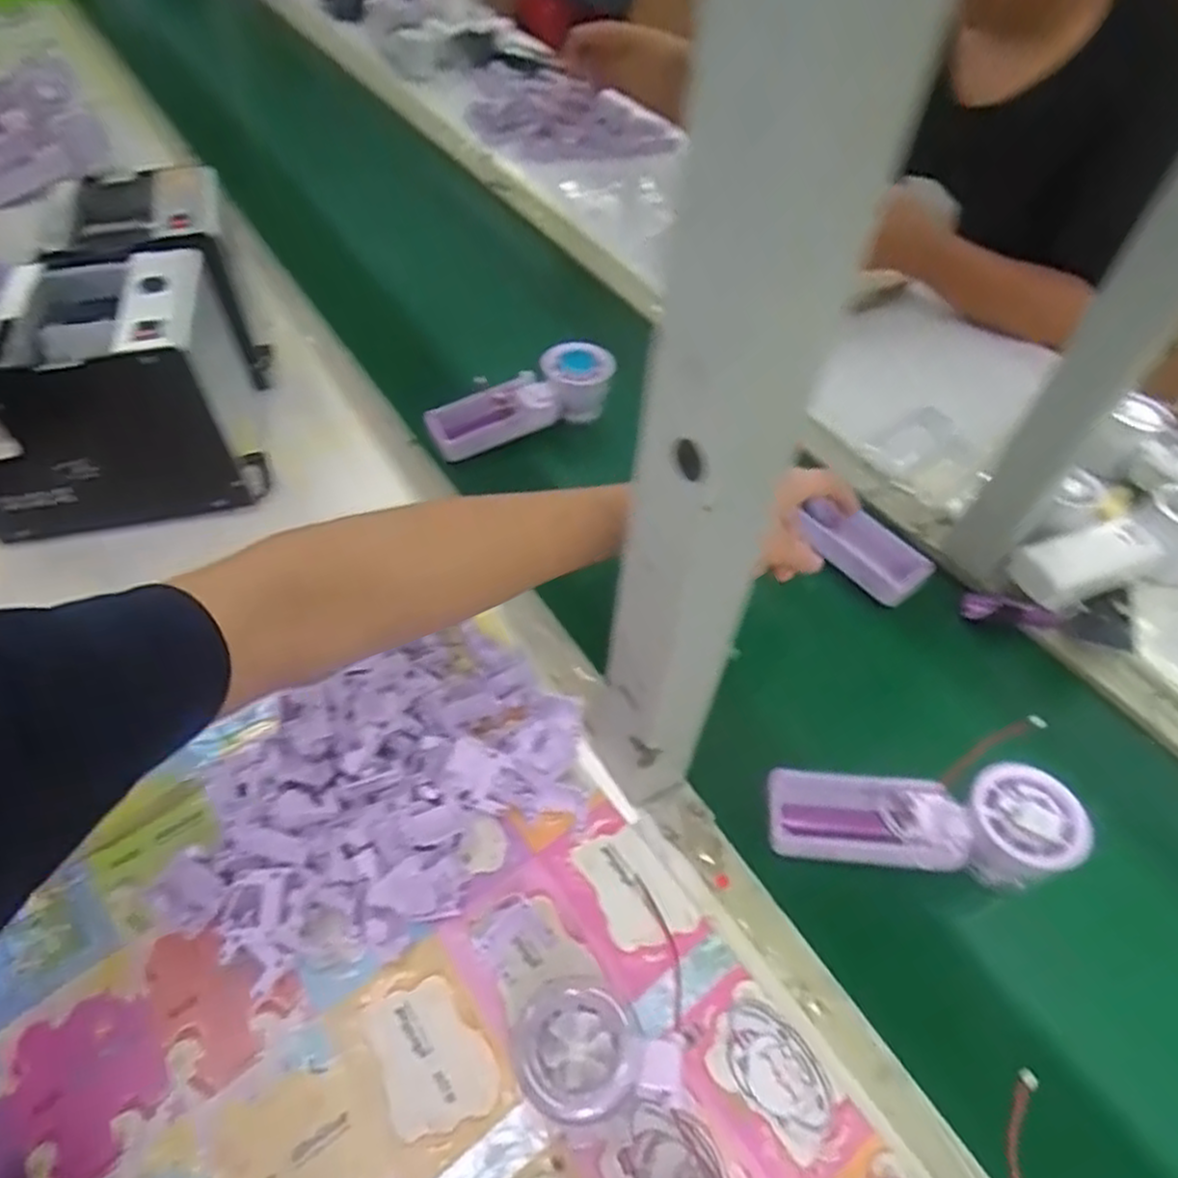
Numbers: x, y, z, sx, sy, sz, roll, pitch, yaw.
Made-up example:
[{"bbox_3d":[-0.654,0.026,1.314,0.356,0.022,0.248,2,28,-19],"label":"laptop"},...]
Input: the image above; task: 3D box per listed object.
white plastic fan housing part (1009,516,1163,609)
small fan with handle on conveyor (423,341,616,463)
[{"bbox_3d":[0.376,-0.022,0.570,0.102,0.033,0.046,-17,56,-17],"label":"white plastic fan housing part"},{"bbox_3d":[-0.063,-0.172,0.680,0.167,0.060,0.048,-20,57,-18],"label":"small fan with handle on conveyor"}]

